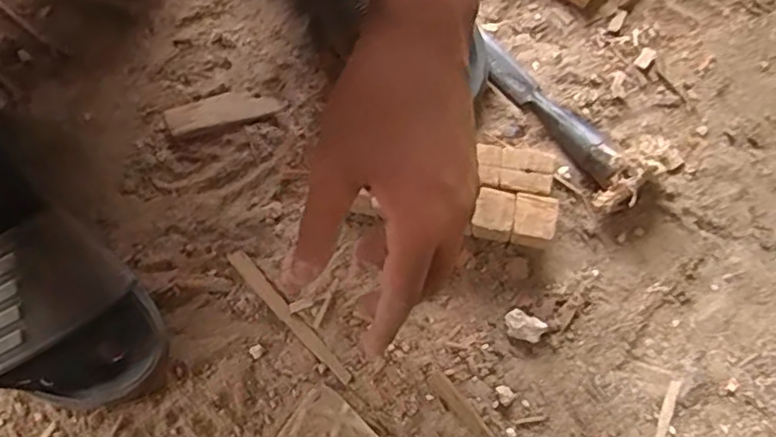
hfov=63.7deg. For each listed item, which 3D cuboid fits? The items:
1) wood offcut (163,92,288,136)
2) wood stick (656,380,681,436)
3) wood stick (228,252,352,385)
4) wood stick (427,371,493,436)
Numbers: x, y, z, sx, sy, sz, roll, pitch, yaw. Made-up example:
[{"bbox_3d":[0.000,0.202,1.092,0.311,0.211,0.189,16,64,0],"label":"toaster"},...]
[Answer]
[{"bbox_3d":[-0.132,-0.088,0.503,0.091,0.006,0.024,-15,75,-4],"label":"wood offcut"},{"bbox_3d":[0.198,0.142,0.445,0.008,0.004,0.058,27,63,7],"label":"wood stick"},{"bbox_3d":[-0.075,0.074,0.470,0.013,0.006,0.129,-41,78,-11],"label":"wood stick"},{"bbox_3d":[0.057,0.142,0.445,0.012,0.006,0.077,-39,78,-10],"label":"wood stick"}]

